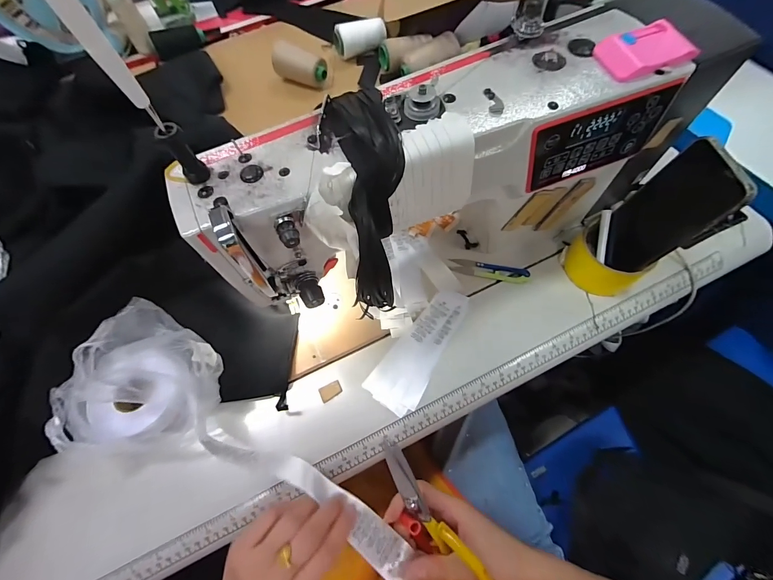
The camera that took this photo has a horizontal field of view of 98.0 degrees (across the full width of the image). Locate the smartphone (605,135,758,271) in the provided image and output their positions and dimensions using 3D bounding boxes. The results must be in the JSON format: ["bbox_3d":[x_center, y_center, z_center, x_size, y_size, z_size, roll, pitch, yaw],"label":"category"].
[{"bbox_3d":[0.292,-0.082,0.358,0.011,0.151,0.086,0,65,-7],"label":"smartphone"}]

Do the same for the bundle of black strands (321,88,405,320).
[{"bbox_3d":[-0.015,-0.060,0.284,0.056,0.190,0.053,-4,24,-1],"label":"bundle of black strands"}]

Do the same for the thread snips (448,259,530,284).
[{"bbox_3d":[0.138,-0.028,0.449,0.100,0.012,0.024,11,65,9],"label":"thread snips"}]

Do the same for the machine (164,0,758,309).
[{"bbox_3d":[0.051,-0.088,0.359,0.432,0.226,0.139,-20,64,-6],"label":"machine"}]

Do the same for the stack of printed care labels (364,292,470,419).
[{"bbox_3d":[0.045,0.071,0.419,0.063,0.011,0.166,33,70,18],"label":"stack of printed care labels"}]

